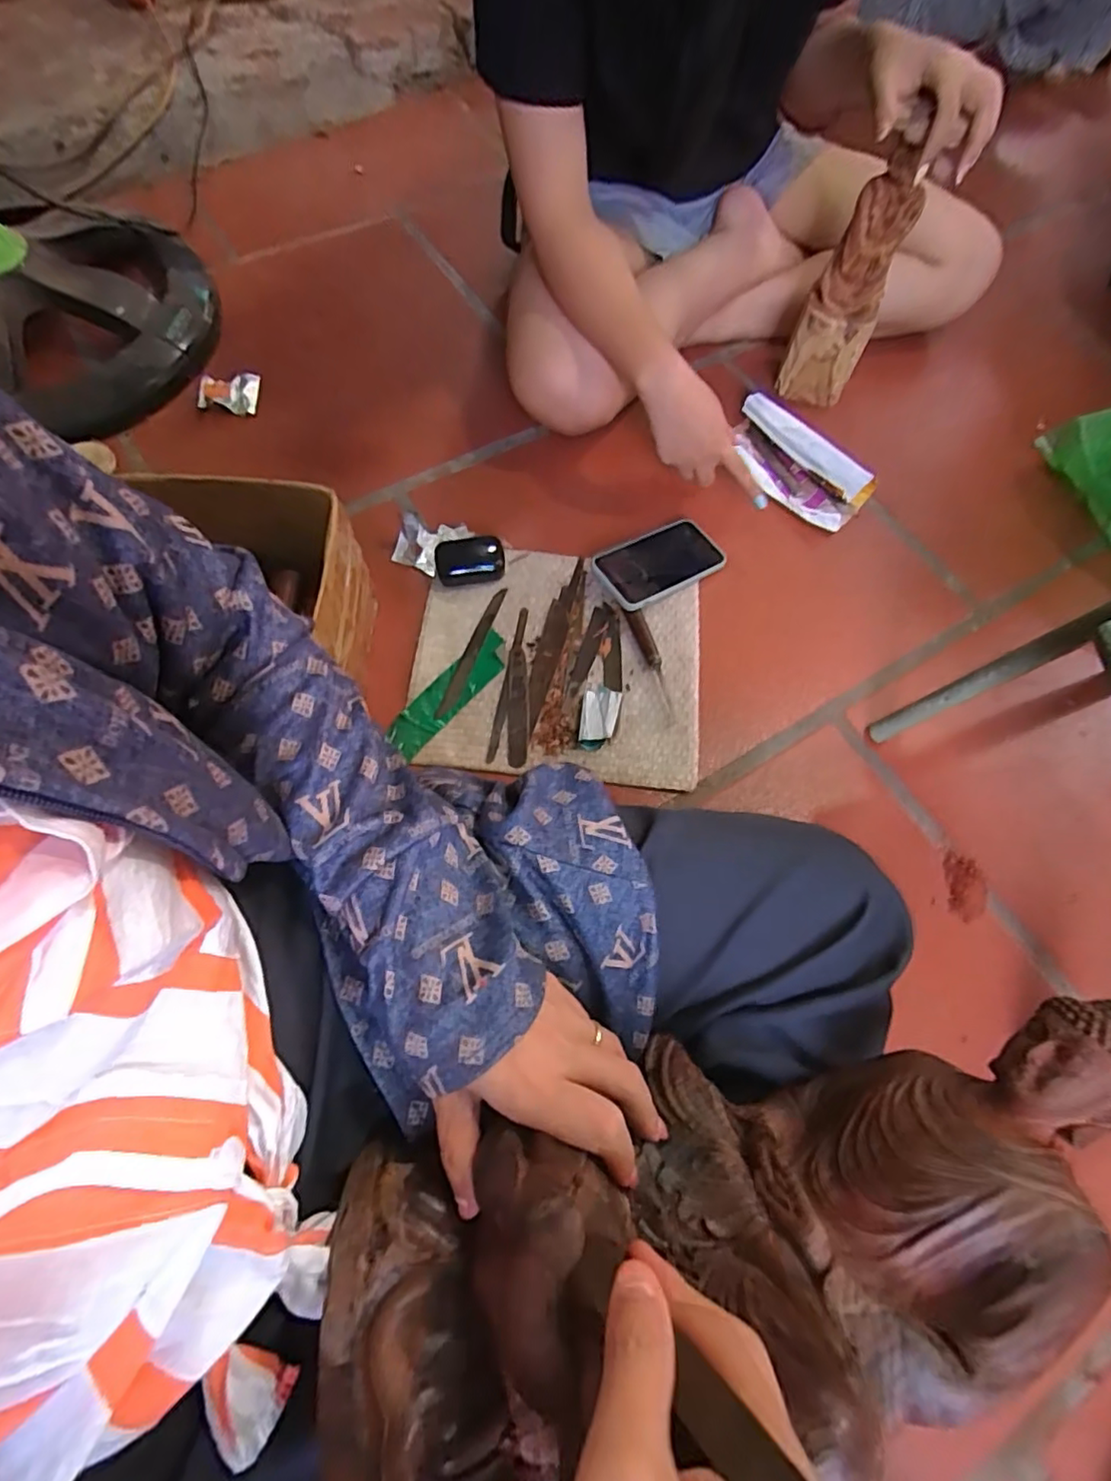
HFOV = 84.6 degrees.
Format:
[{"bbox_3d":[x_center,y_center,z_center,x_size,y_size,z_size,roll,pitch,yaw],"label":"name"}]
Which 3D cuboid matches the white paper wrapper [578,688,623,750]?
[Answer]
[{"bbox_3d":[0.044,-0.023,0.632,0.038,0.019,0.072,13,68,1],"label":"white paper wrapper"}]

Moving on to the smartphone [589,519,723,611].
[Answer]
[{"bbox_3d":[0.119,-0.206,0.702,0.147,0.014,0.082,-31,75,-18],"label":"smartphone"}]

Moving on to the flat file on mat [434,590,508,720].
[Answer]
[{"bbox_3d":[-0.090,-0.099,0.660,0.015,0.005,0.169,20,68,4],"label":"flat file on mat"}]

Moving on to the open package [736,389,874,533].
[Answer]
[{"bbox_3d":[0.291,-0.346,0.754,0.101,0.028,0.200,-30,73,-15],"label":"open package"}]

